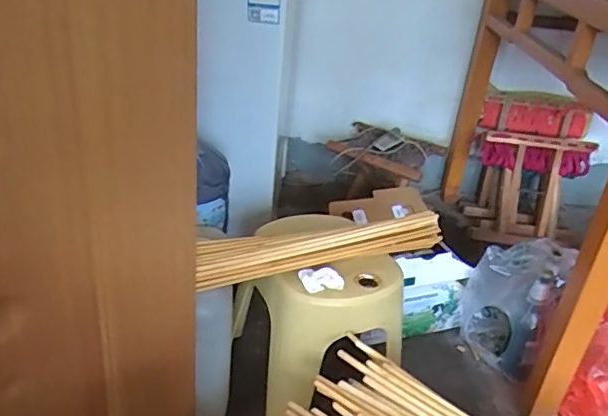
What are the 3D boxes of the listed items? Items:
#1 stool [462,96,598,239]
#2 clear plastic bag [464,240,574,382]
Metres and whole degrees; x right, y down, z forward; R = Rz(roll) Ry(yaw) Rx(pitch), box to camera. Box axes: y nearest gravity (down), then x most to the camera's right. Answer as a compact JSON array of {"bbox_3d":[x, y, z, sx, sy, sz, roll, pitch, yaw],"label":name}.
[{"bbox_3d":[0.667,-0.109,1.675,0.315,0.353,0.239,8,29,3],"label":"stool"},{"bbox_3d":[0.444,0.206,1.201,0.121,0.275,0.190,-15,36,-33],"label":"clear plastic bag"}]

